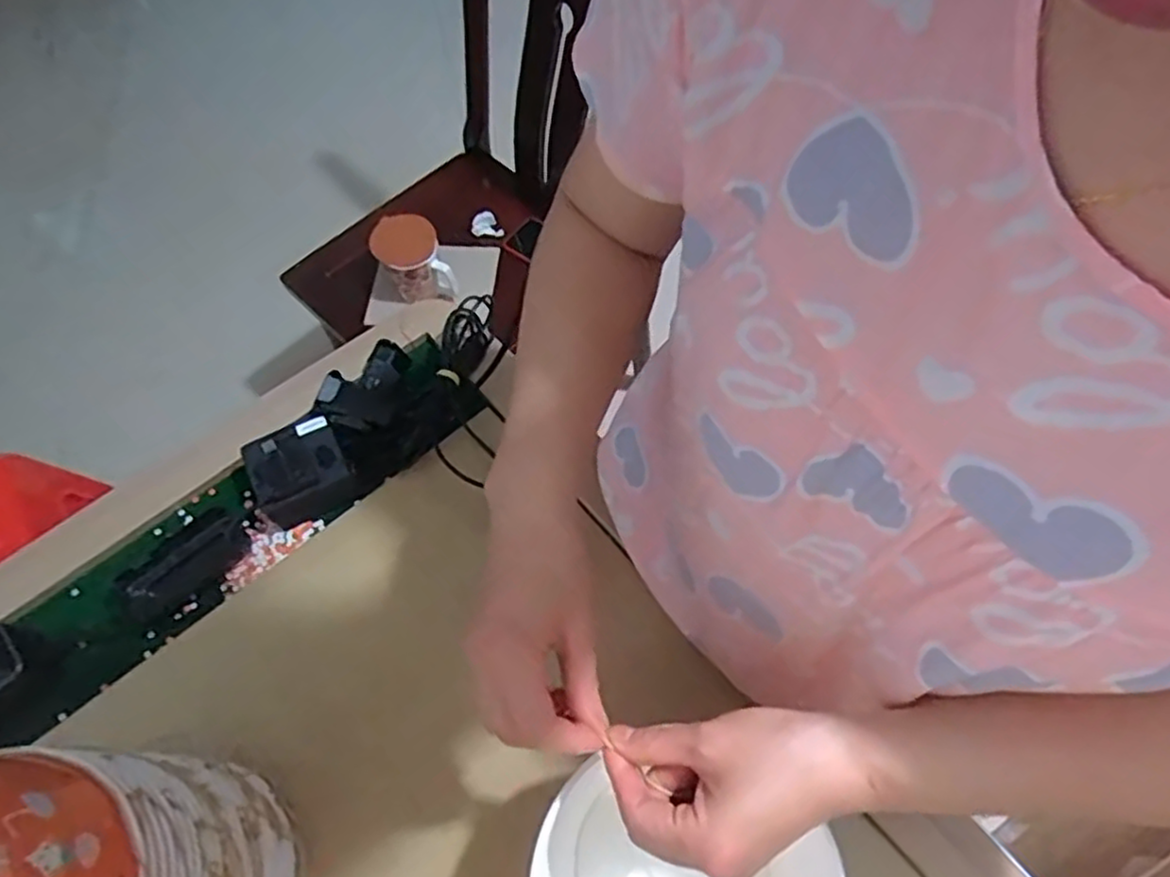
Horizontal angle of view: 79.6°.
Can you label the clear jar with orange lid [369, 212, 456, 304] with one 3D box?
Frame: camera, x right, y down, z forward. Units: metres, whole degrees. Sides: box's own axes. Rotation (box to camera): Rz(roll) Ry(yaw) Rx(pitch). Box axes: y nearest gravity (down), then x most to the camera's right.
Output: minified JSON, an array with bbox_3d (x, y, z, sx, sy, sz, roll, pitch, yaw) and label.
[{"bbox_3d":[-0.264,-0.271,1.077,0.099,0.112,0.106,-22,65,-7],"label":"clear jar with orange lid"}]

